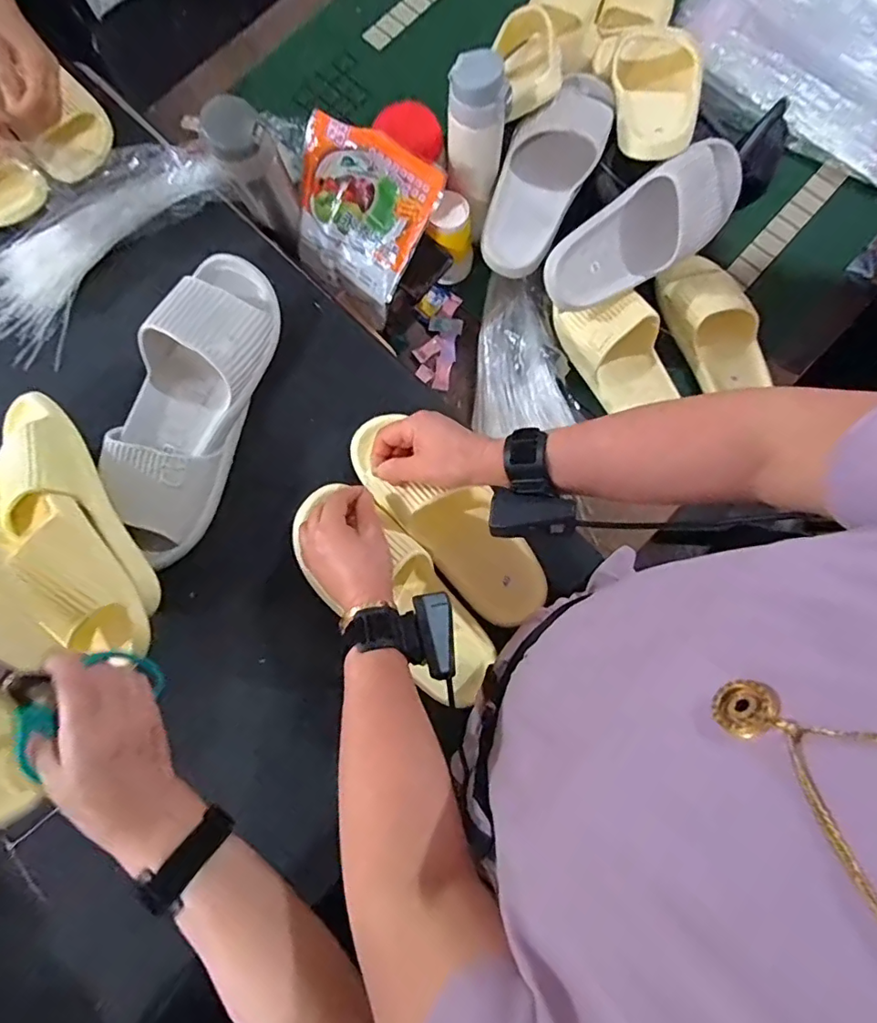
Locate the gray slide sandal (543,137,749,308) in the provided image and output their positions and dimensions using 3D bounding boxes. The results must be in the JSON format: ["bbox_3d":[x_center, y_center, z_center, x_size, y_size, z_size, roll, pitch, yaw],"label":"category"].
[{"bbox_3d":[0.250,-0.344,0.645,0.275,0.080,0.109,-30,122,3],"label":"gray slide sandal"}]

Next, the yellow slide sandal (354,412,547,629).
[{"bbox_3d":[0.010,0.006,0.548,0.264,0.065,0.090,43,82,1],"label":"yellow slide sandal"}]

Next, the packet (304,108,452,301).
[{"bbox_3d":[-0.098,-0.371,0.646,0.174,0.022,0.161,33,123,1],"label":"packet"}]

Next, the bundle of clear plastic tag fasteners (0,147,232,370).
[{"bbox_3d":[-0.411,-0.303,0.609,0.363,0.061,0.161,-28,81,-5],"label":"bundle of clear plastic tag fasteners"}]

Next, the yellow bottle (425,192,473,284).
[{"bbox_3d":[0.018,-0.358,0.708,0.063,0.103,0.061,-44,83,-8],"label":"yellow bottle"}]

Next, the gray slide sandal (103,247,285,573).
[{"bbox_3d":[-0.259,-0.118,0.557,0.108,0.078,0.329,20,80,3],"label":"gray slide sandal"}]

